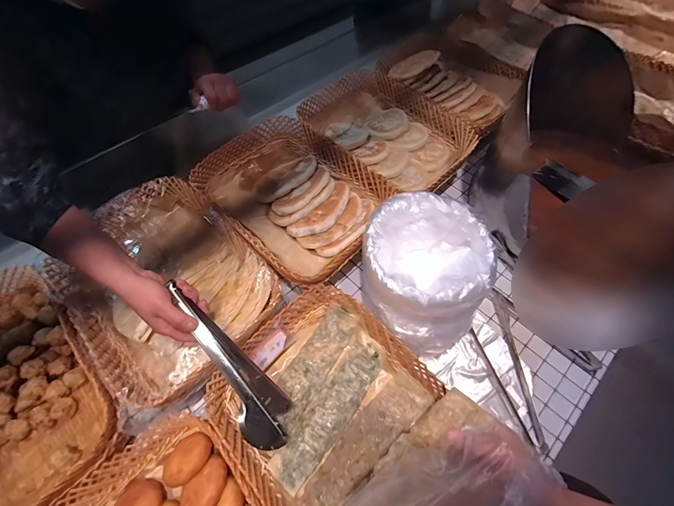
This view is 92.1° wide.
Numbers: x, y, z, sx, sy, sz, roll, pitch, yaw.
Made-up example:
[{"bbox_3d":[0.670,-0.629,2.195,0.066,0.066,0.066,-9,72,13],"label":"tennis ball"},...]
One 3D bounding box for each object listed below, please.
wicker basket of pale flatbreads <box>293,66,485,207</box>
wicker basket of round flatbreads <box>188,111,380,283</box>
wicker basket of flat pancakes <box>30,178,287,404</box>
[{"bbox_3d":[0.114,-0.309,0.852,0.424,0.076,0.337,40,67,22],"label":"wicker basket of pale flatbreads"},{"bbox_3d":[-0.104,-0.124,0.740,0.293,0.083,0.417,-39,66,-21],"label":"wicker basket of round flatbreads"},{"bbox_3d":[-0.321,0.050,0.616,0.400,0.089,0.298,40,67,22],"label":"wicker basket of flat pancakes"}]

